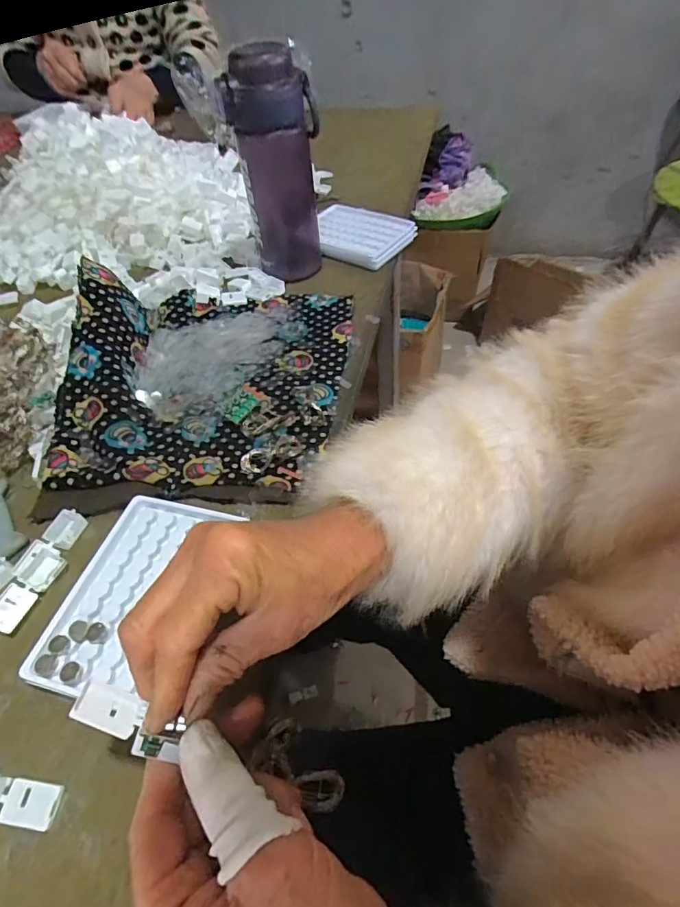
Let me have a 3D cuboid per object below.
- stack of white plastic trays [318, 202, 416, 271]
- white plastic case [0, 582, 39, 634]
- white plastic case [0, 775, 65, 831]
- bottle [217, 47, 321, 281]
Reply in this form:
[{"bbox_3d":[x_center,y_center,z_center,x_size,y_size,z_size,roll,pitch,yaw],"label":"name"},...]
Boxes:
[{"bbox_3d":[0.018,-0.279,0.597,0.135,0.022,0.091,29,58,22],"label":"stack of white plastic trays"},{"bbox_3d":[-0.216,0.101,0.310,0.021,0.004,0.028,33,55,-12],"label":"white plastic case"},{"bbox_3d":[-0.174,0.178,0.245,0.056,0.014,0.019,5,52,6],"label":"white plastic case"},{"bbox_3d":[-0.063,-0.298,0.497,0.087,0.192,0.074,-8,52,-1],"label":"bottle"}]

